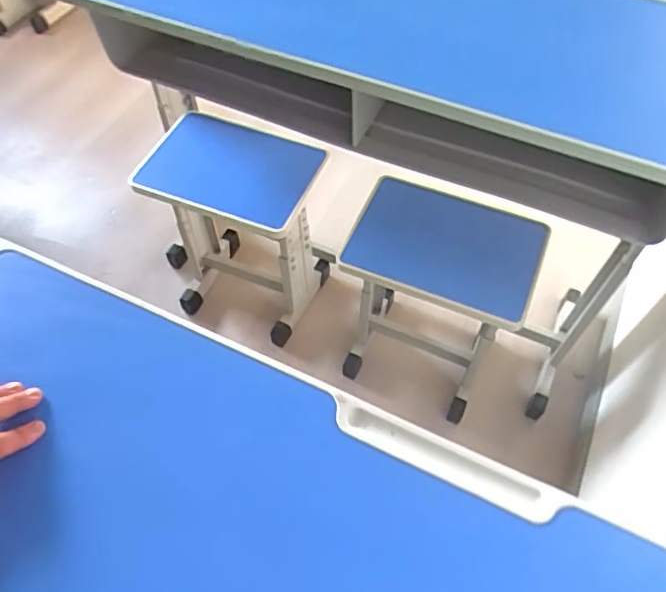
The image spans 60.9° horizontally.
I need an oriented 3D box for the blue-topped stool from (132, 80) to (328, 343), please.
[{"bbox_3d":[-0.236,-0.169,1.329,0.399,0.483,0.263,17,59,11],"label":"blue-topped stool"}]

